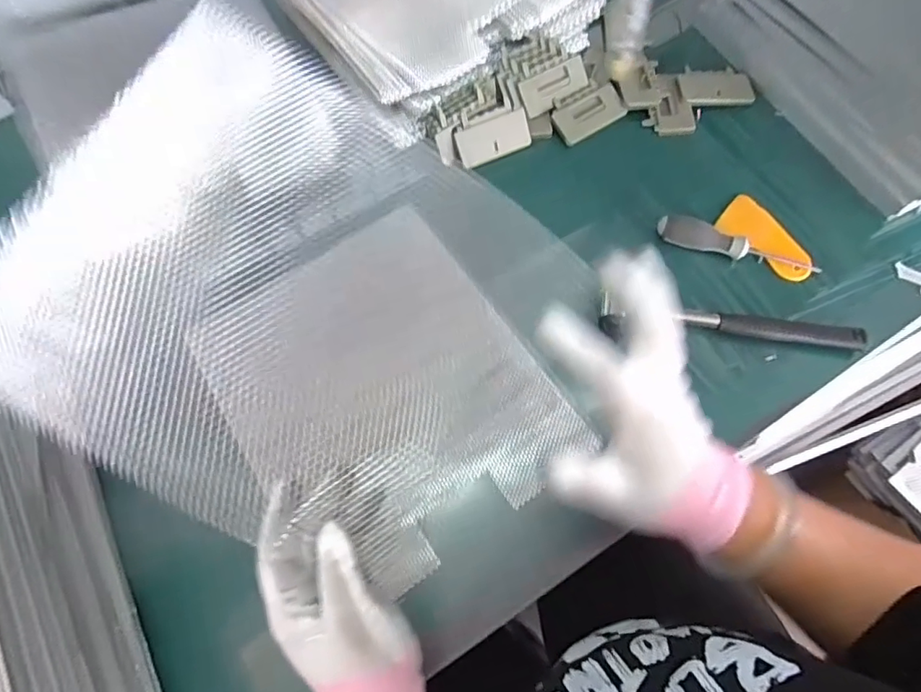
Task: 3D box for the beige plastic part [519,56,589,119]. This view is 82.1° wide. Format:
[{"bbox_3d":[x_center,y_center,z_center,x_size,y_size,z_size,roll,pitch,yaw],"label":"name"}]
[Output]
[{"bbox_3d":[0.110,-0.301,0.613,0.085,0.006,0.041,-28,112,-7],"label":"beige plastic part"}]

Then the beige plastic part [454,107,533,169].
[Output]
[{"bbox_3d":[0.038,-0.234,0.600,0.085,0.044,0.006,-21,36,-3],"label":"beige plastic part"}]

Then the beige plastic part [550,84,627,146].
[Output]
[{"bbox_3d":[0.149,-0.267,0.613,0.085,0.012,0.047,-29,70,-9],"label":"beige plastic part"}]

